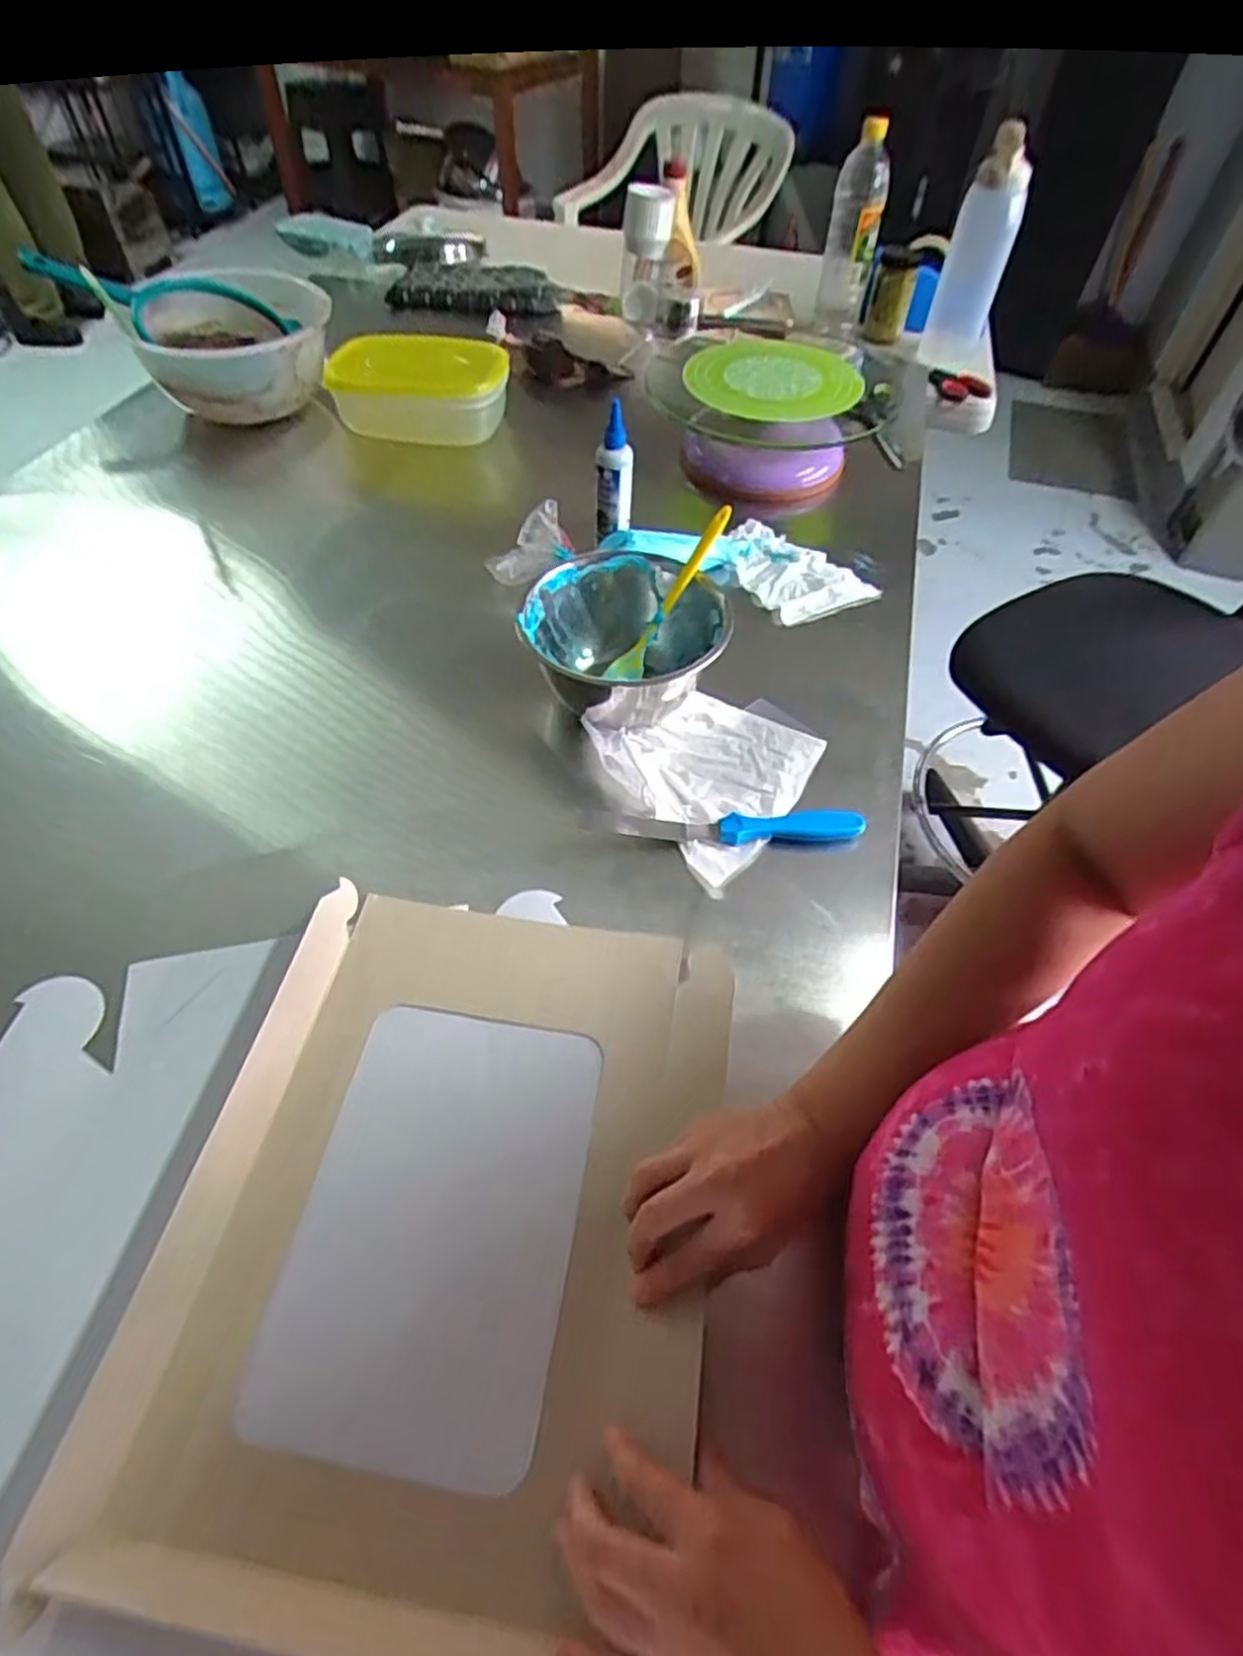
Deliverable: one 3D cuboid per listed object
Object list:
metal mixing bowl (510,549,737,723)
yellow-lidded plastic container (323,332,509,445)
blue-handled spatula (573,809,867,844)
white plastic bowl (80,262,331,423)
[{"bbox_3d":[0.001,-0.157,0.651,0.162,0.086,0.174,1,54,-2],"label":"metal mixing bowl"},{"bbox_3d":[-0.261,-0.571,0.957,0.222,0.065,0.156,6,54,1],"label":"yellow-lidded plastic container"},{"bbox_3d":[0.077,-0.002,0.579,0.217,0.021,0.022,0,54,-3],"label":"blue-handled spatula"},{"bbox_3d":[-0.481,-0.611,0.946,0.227,0.101,0.200,-8,54,-9],"label":"white plastic bowl"}]

